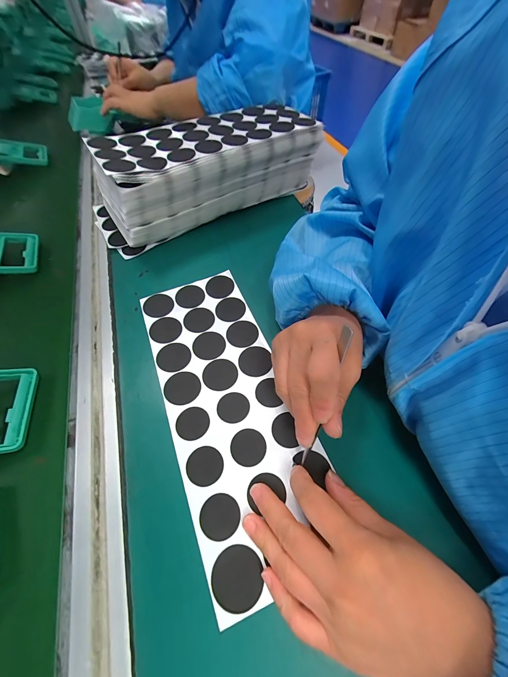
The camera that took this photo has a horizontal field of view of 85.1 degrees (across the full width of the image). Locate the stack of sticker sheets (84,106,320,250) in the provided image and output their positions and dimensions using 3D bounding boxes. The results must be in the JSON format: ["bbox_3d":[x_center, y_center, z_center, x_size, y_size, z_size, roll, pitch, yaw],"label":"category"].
[{"bbox_3d":[-0.061,-0.244,0.408,0.311,0.103,0.130,-31,61,-19],"label":"stack of sticker sheets"}]

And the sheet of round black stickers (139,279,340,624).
[{"bbox_3d":[-0.027,0.048,0.262,0.111,0.005,0.292,-19,58,-12],"label":"sheet of round black stickers"}]

